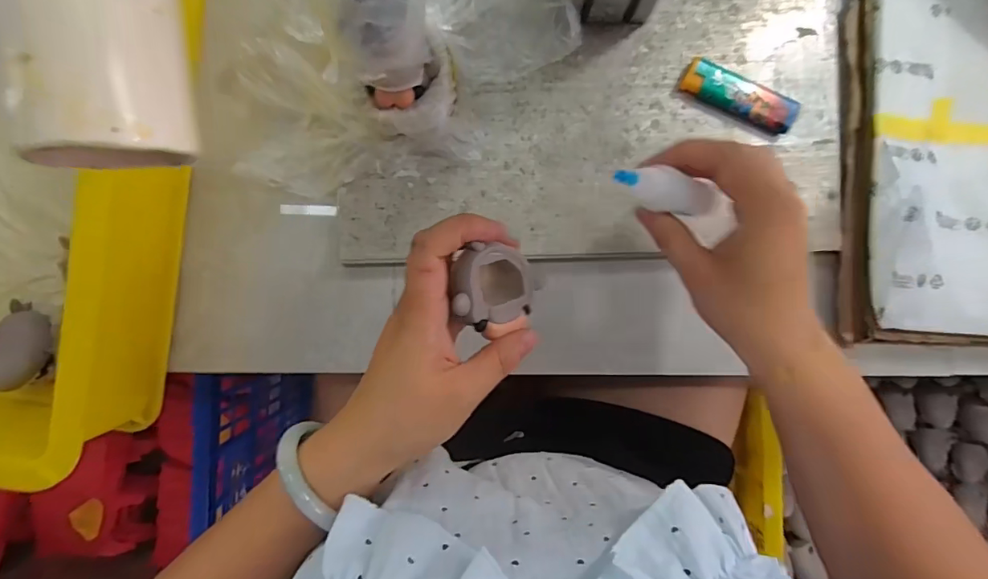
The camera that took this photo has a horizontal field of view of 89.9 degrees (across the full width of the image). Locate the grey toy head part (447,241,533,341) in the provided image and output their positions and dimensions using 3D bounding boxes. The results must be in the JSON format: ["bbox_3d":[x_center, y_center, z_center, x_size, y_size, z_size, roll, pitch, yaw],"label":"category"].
[{"bbox_3d":[-0.005,-0.003,0.257,0.048,0.035,0.043,34,87,-32],"label":"grey toy head part"}]

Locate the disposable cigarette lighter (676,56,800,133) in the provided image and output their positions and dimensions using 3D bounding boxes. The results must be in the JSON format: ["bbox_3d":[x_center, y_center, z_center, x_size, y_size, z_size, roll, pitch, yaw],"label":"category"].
[{"bbox_3d":[0.167,-0.131,0.337,0.079,0.013,0.023,26,91,0],"label":"disposable cigarette lighter"}]

